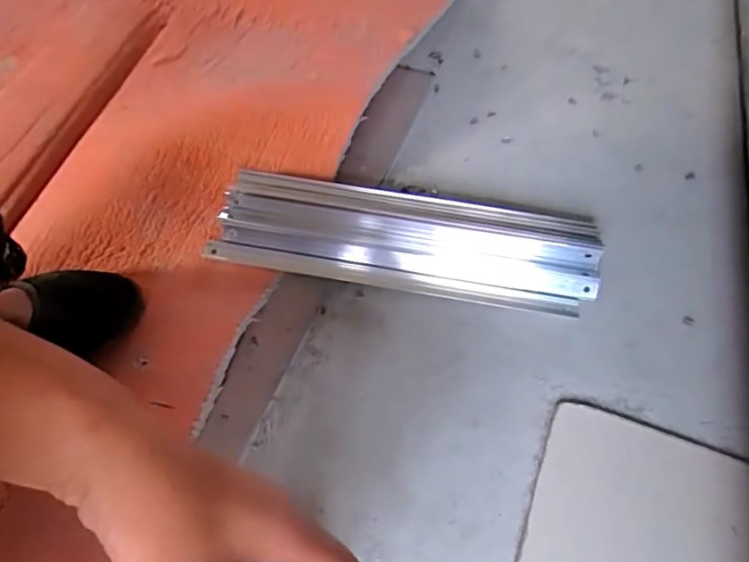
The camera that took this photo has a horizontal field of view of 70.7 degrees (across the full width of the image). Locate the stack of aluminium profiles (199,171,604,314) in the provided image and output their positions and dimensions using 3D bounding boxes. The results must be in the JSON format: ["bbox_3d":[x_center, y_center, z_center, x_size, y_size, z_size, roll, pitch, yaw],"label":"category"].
[{"bbox_3d":[0.027,-0.039,0.495,0.346,0.033,0.092,9,61,7],"label":"stack of aluminium profiles"}]

